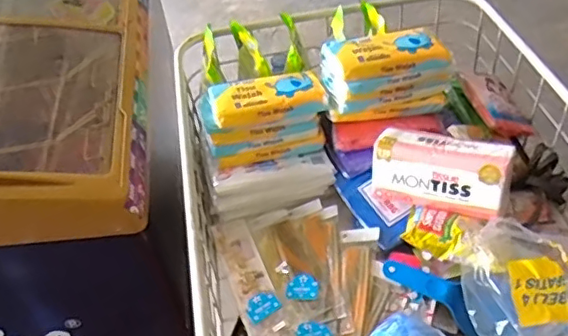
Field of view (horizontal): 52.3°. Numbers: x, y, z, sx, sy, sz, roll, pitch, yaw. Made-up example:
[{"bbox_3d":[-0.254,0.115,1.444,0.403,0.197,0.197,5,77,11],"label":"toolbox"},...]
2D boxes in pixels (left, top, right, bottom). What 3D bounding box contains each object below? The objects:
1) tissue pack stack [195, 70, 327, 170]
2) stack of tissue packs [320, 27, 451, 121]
[{"bbox_3d":[-0.034,-0.088,0.997,0.208,0.105,0.105,-13,46,-6],"label":"tissue pack stack"},{"bbox_3d":[0.170,-0.162,0.972,0.206,0.099,0.123,-9,45,-1],"label":"stack of tissue packs"}]

